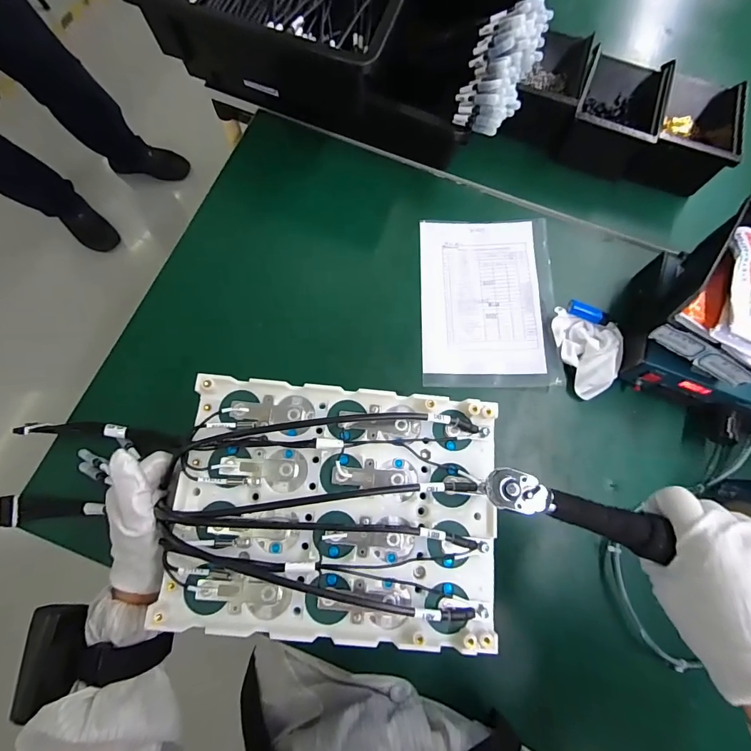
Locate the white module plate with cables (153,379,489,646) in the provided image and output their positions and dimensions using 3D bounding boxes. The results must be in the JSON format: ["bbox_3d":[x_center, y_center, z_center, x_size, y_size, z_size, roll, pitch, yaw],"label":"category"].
[{"bbox_3d":[-0.028,0.096,0.300,0.237,0.023,0.172,4,74,1],"label":"white module plate with cables"}]

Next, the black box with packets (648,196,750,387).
[{"bbox_3d":[0.389,-0.093,0.427,0.107,0.071,0.191,37,76,7],"label":"black box with packets"}]

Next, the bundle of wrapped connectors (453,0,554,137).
[{"bbox_3d":[0.150,-0.372,0.486,0.078,0.054,0.162,25,90,7],"label":"bundle of wrapped connectors"}]

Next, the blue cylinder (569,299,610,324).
[{"bbox_3d":[0.268,-0.079,0.508,0.050,0.015,0.017,26,75,5],"label":"blue cylinder"}]

